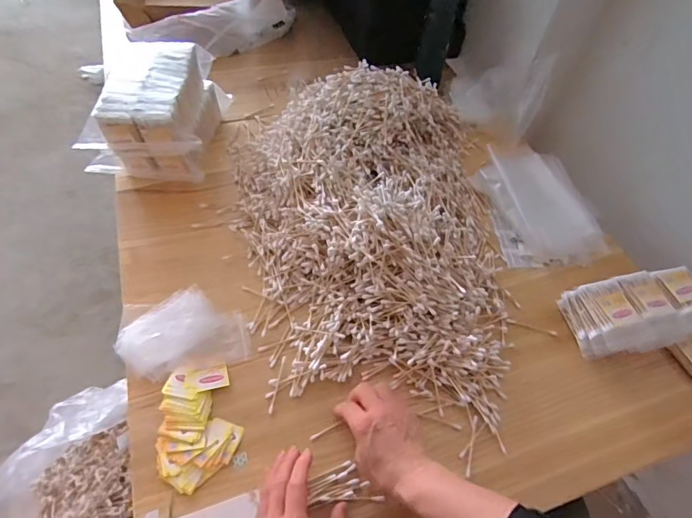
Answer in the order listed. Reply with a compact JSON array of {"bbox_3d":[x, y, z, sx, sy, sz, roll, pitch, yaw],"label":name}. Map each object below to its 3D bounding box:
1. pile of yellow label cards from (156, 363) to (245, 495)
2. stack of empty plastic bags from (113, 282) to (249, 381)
[{"bbox_3d":[-0.168,0.184,0.482,0.087,0.014,0.124,-14,56,-16],"label":"pile of yellow label cards"},{"bbox_3d":[-0.209,0.090,0.551,0.151,0.017,0.112,-12,55,-14],"label":"stack of empty plastic bags"}]

